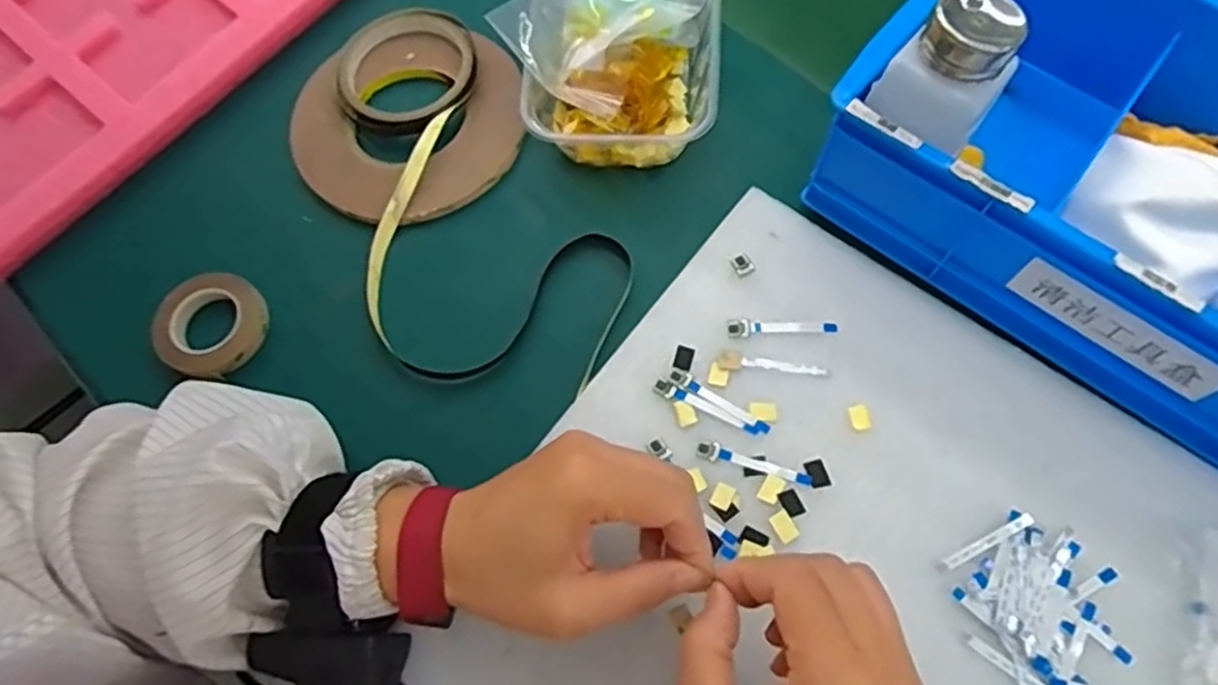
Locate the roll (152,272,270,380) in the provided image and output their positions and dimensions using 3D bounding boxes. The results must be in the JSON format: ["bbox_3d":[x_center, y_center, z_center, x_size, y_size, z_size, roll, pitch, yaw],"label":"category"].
[{"bbox_3d":[-0.237,-0.011,0.436,0.062,0.011,0.062,-1,68,2],"label":"roll"}]

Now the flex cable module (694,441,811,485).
[{"bbox_3d":[0.075,0.063,0.379,0.059,0.004,0.009,17,70,9],"label":"flex cable module"}]

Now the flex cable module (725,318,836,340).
[{"bbox_3d":[0.096,-0.009,0.407,0.060,0.004,0.011,-3,68,2],"label":"flex cable module"}]

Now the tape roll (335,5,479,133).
[{"bbox_3d":[-0.131,-0.186,0.487,0.095,0.019,0.098,-1,68,2],"label":"tape roll"}]

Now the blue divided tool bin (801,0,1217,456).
[{"bbox_3d":[0.309,-0.074,0.378,0.340,0.086,0.207,37,75,16],"label":"blue divided tool bin"}]

